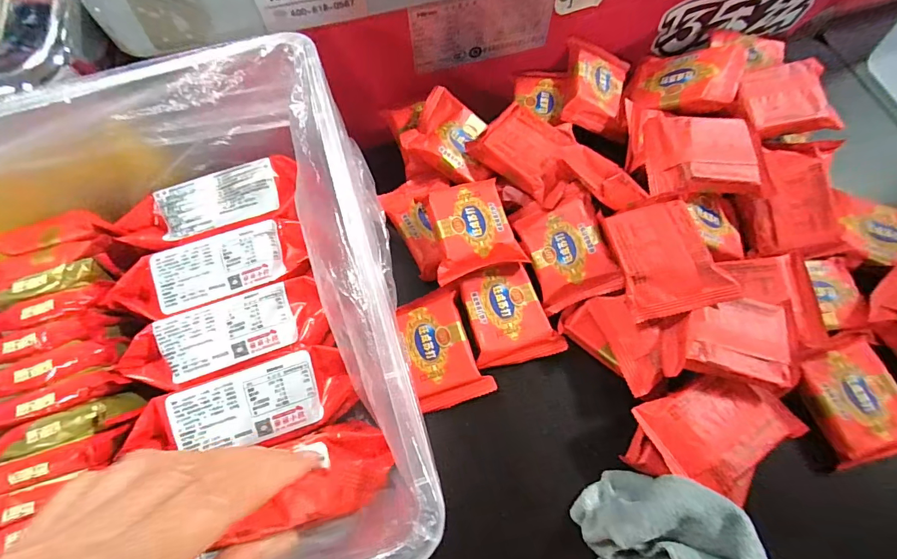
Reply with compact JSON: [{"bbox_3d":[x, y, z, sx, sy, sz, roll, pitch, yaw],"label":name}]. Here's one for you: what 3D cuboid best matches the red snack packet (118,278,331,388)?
[{"bbox_3d":[-0.148,0.039,0.283,0.129,0.026,0.044,-18,70,-6],"label":"red snack packet"}]

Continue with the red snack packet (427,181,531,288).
[{"bbox_3d":[0.019,-0.040,0.336,0.065,0.019,0.074,-13,70,-4],"label":"red snack packet"}]

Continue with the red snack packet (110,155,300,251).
[{"bbox_3d":[-0.176,-0.054,0.316,0.129,0.021,0.053,-12,70,-4],"label":"red snack packet"}]

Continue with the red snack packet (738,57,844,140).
[{"bbox_3d":[0.273,-0.146,0.343,0.069,0.017,0.061,-12,70,-4],"label":"red snack packet"}]

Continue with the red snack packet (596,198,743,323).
[{"bbox_3d":[0.149,-0.018,0.291,0.062,0.014,0.079,-16,70,14],"label":"red snack packet"}]

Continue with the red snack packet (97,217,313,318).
[{"bbox_3d":[-0.166,-0.004,0.301,0.132,0.026,0.047,-16,70,-5],"label":"red snack packet"}]

